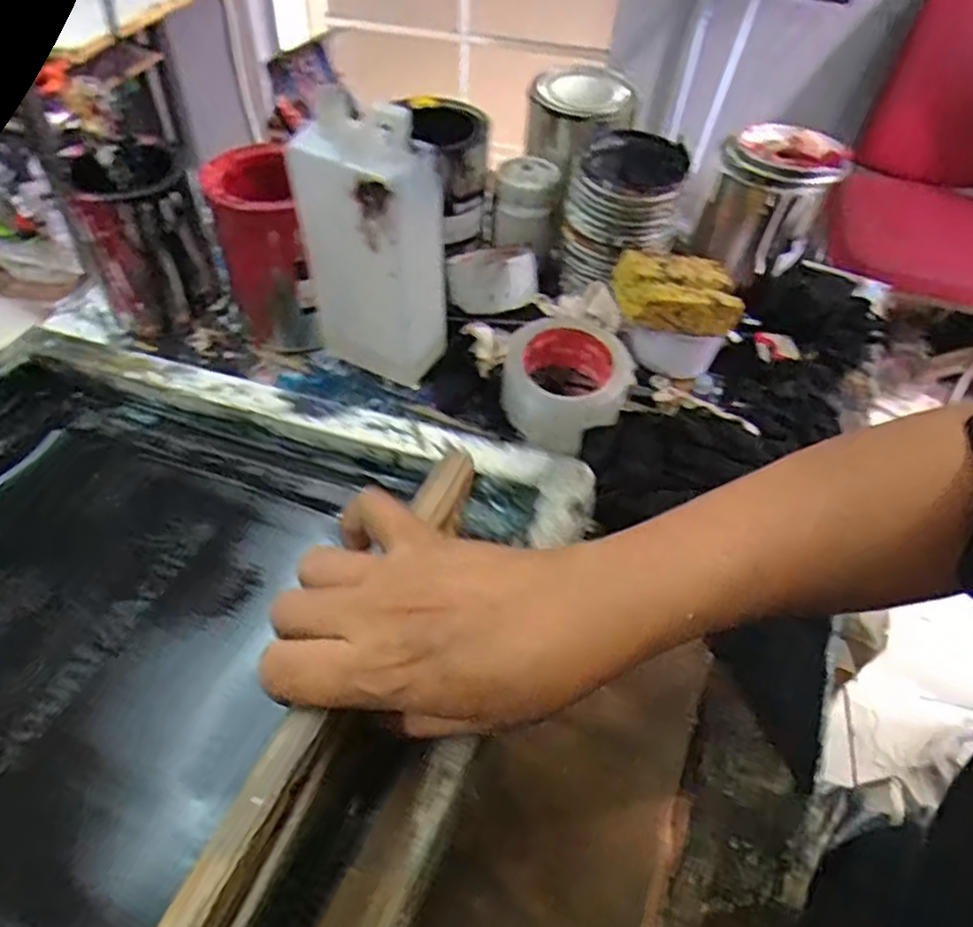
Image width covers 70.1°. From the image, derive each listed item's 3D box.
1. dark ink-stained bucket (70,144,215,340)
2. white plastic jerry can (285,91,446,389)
[{"bbox_3d":[-0.310,-0.202,0.635,0.097,0.135,0.097,-20,54,-19],"label":"dark ink-stained bucket"},{"bbox_3d":[-0.085,-0.168,0.547,0.101,0.210,0.062,26,53,21],"label":"white plastic jerry can"}]

